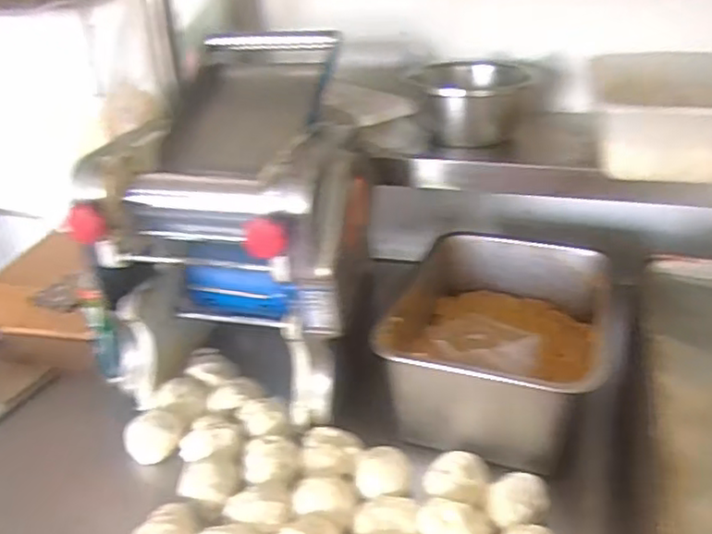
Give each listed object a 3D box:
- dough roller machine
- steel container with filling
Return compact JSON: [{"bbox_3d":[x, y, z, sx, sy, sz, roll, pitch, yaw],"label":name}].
[{"bbox_3d":[-0.150,-0.065,0.868,0.353,0.390,0.352,7,29,18],"label":"dough roller machine"},{"bbox_3d":[0.196,0.086,0.877,0.260,0.153,0.343,9,30,21],"label":"steel container with filling"}]

